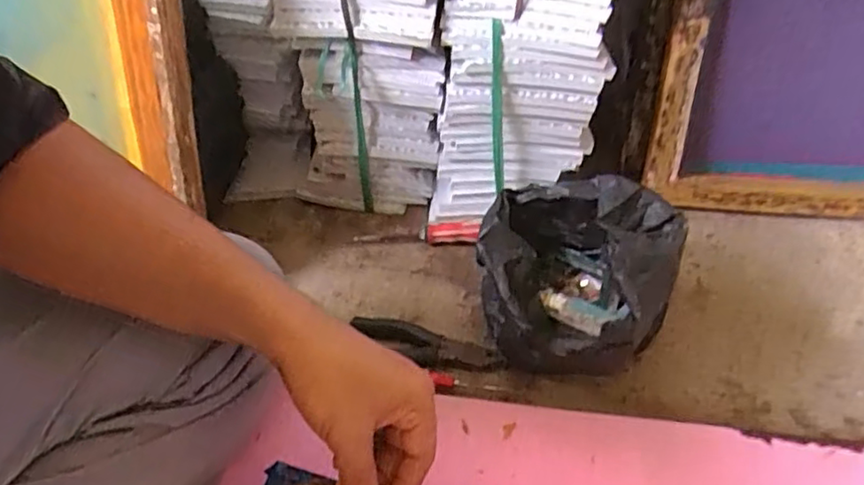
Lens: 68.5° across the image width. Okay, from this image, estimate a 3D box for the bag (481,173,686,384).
[{"bbox_3d":[0.119,0.037,0.570,0.163,0.152,0.150,18,46,19],"label":"bag"}]

